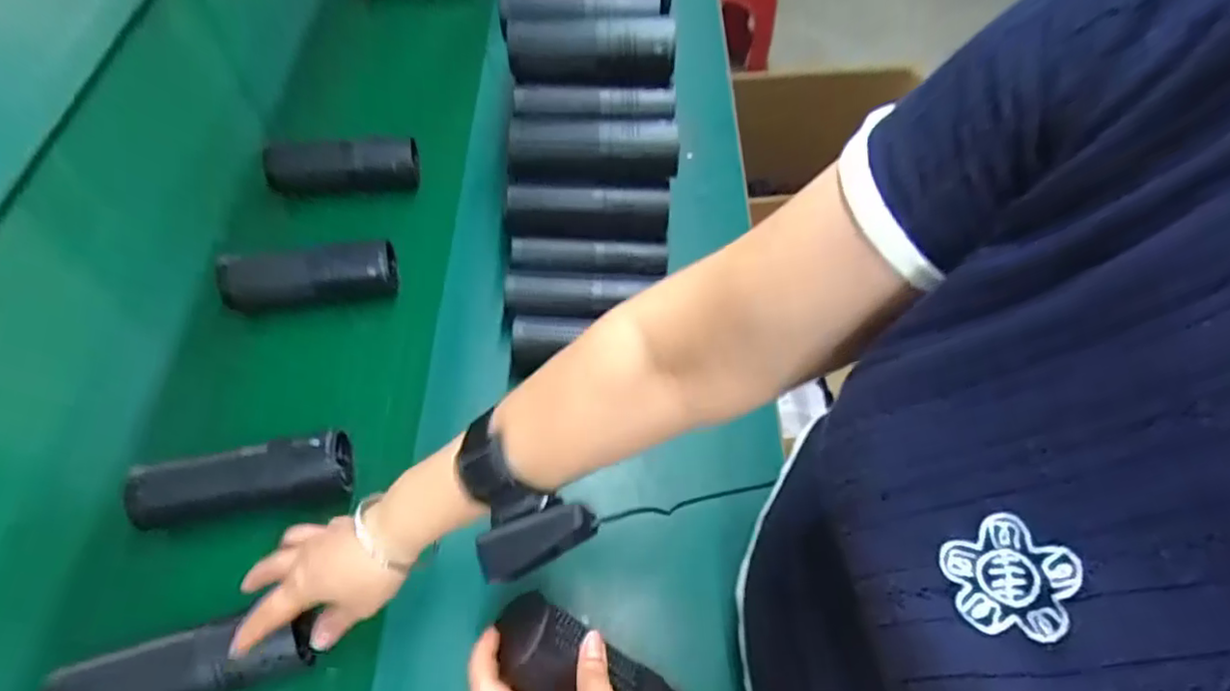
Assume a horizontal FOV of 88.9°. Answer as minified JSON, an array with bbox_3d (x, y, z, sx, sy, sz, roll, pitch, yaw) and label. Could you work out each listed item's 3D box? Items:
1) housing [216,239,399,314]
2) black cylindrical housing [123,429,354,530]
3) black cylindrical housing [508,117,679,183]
[{"bbox_3d":[-0.312,-0.073,0.632,0.170,0.052,0.051,-5,59,-7],"label":"housing"},{"bbox_3d":[-0.314,0.112,0.528,0.165,0.045,0.048,-7,59,-8],"label":"black cylindrical housing"},{"bbox_3d":[-0.022,-0.194,0.606,0.163,0.046,0.052,4,58,-1],"label":"black cylindrical housing"}]

